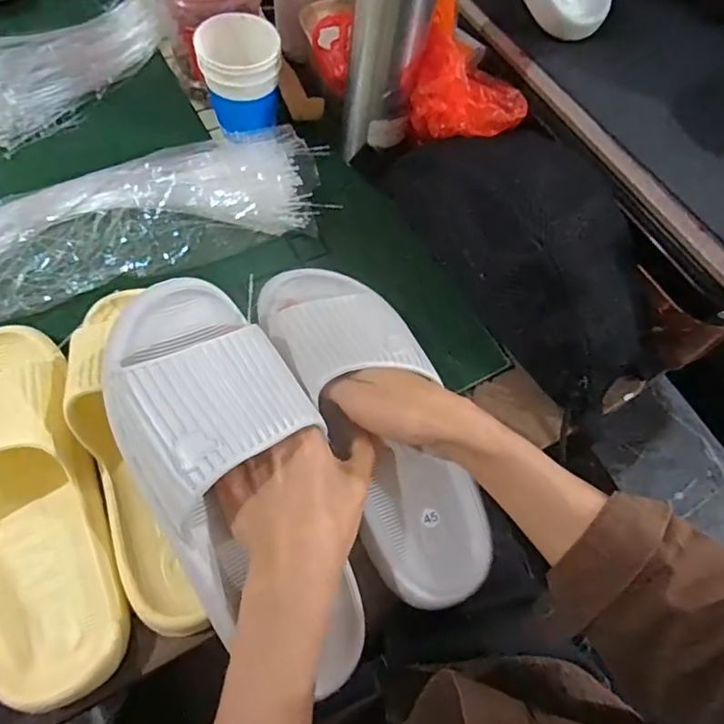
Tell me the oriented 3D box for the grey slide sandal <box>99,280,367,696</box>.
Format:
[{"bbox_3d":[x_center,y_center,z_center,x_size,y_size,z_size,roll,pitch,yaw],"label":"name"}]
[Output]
[{"bbox_3d":[-0.072,0.074,0.336,0.110,0.073,0.268,-22,85,-10],"label":"grey slide sandal"}]

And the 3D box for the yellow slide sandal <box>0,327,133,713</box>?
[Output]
[{"bbox_3d":[-0.220,0.084,0.349,0.099,0.069,0.252,-25,69,-16],"label":"yellow slide sandal"}]

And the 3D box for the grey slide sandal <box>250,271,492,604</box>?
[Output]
[{"bbox_3d":[0.012,0.035,0.393,0.093,0.070,0.263,-24,78,-11],"label":"grey slide sandal"}]

